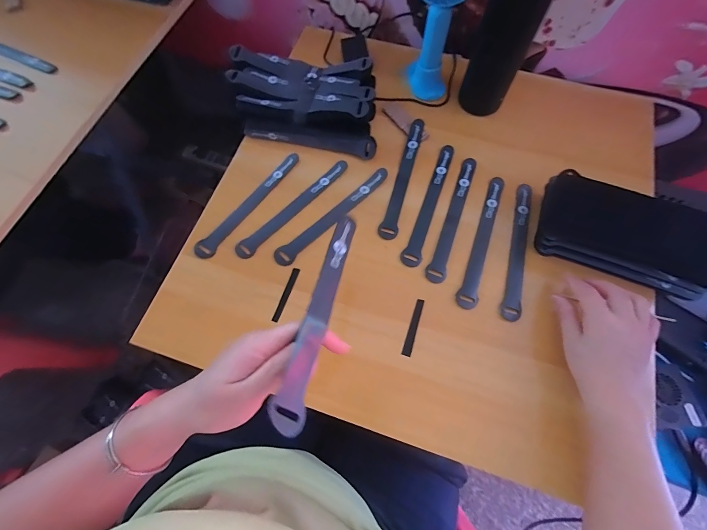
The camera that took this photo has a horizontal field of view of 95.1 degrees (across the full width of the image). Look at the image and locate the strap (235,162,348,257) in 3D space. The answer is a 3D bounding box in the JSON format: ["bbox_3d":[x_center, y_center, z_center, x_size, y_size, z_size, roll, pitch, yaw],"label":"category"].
[{"bbox_3d":[-0.082,-0.082,0.455,0.024,0.004,0.200,42,74,13],"label":"strap"}]

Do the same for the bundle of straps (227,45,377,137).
[{"bbox_3d":[-0.078,-0.266,0.496,0.220,0.043,0.124,11,69,3],"label":"bundle of straps"}]

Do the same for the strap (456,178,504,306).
[{"bbox_3d":[0.174,-0.038,0.435,0.025,0.004,0.205,19,70,6],"label":"strap"}]

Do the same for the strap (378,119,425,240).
[{"bbox_3d":[0.072,-0.129,0.469,0.024,0.006,0.207,15,70,4],"label":"strap"}]

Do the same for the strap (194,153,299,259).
[{"bbox_3d":[-0.145,-0.089,0.458,0.023,0.005,0.200,34,72,11],"label":"strap"}]

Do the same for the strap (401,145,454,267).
[{"bbox_3d":[0.107,-0.089,0.456,0.024,0.005,0.204,19,70,6],"label":"strap"}]

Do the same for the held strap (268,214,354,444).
[{"bbox_3d":[-0.024,0.029,0.257,0.019,0.013,0.192,12,50,3],"label":"held strap"}]

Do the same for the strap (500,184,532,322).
[{"bbox_3d":[0.222,-0.024,0.434,0.023,0.005,0.204,15,68,10],"label":"strap"}]

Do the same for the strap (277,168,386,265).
[{"bbox_3d":[-0.027,-0.070,0.448,0.199,0.005,0.025,-42,76,-15],"label":"strap"}]

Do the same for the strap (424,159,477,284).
[{"bbox_3d":[0.138,-0.070,0.448,0.025,0.005,0.206,19,70,6],"label":"strap"}]

